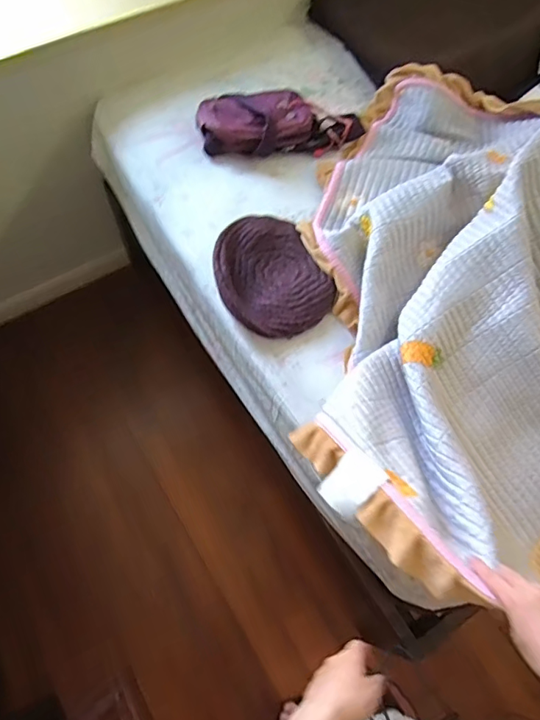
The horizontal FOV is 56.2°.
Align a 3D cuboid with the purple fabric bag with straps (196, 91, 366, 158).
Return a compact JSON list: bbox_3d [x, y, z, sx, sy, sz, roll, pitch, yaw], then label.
[{"bbox_3d":[0.022,-0.493,1.022,0.330,0.048,0.161,-5,66,-5],"label":"purple fabric bag with straps"}]

